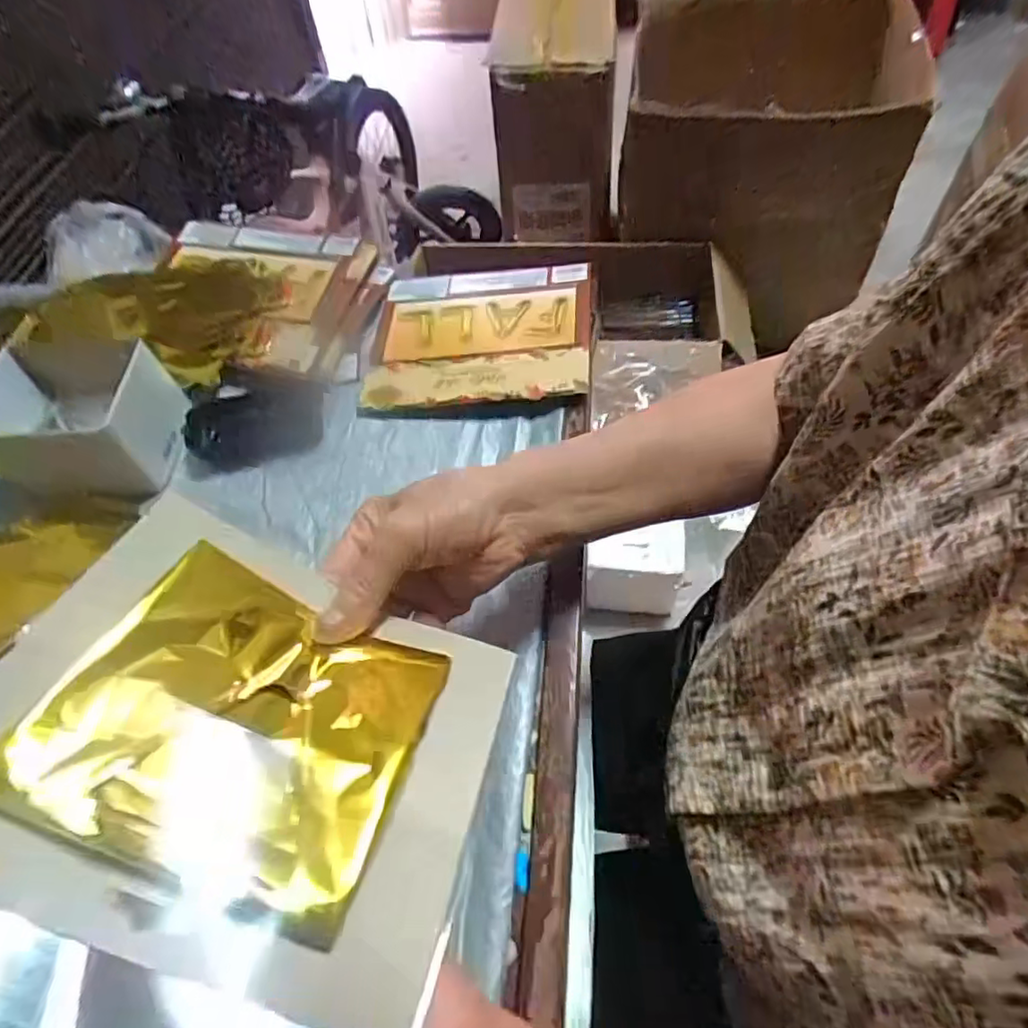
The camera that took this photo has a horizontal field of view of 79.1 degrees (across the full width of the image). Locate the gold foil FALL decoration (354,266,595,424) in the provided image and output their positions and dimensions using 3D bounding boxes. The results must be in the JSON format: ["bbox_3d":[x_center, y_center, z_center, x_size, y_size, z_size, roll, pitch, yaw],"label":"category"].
[{"bbox_3d":[-0.030,-0.151,0.545,0.187,0.031,0.165,2,56,7],"label":"gold foil FALL decoration"}]

